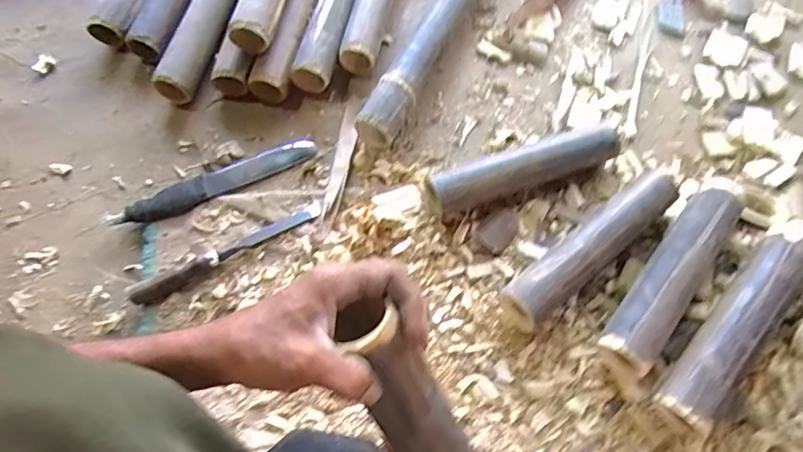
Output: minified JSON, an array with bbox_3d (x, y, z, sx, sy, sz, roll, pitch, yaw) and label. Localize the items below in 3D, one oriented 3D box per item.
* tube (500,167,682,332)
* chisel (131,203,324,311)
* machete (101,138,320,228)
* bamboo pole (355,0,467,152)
[{"bbox_3d":[0.229,0.028,0.615,0.272,0.061,0.055,-37,71,-15],"label":"tube"},{"bbox_3d":[-0.216,0.033,0.639,0.250,0.018,0.027,-29,69,-12],"label":"chisel"},{"bbox_3d":[-0.250,-0.061,0.682,0.274,0.015,0.044,-25,68,-11],"label":"machete"},{"bbox_3d":[0.102,-0.384,0.803,0.058,0.064,0.656,24,68,10],"label":"bamboo pole"}]

